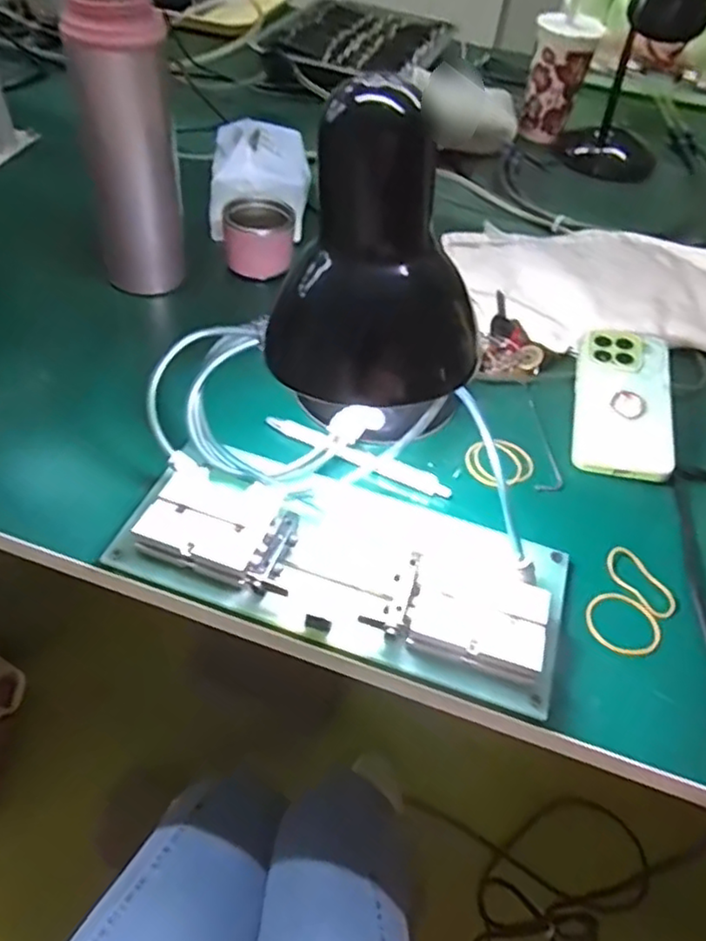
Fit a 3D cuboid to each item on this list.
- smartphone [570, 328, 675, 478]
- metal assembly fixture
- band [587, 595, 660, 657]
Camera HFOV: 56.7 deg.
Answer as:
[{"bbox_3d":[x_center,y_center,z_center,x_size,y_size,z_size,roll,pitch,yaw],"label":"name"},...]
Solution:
[{"bbox_3d":[0.223,-0.061,0.539,0.074,0.011,0.152,7,56,15],"label":"smartphone"},{"bbox_3d":[-0.005,0.054,0.418,0.278,0.035,0.118,17,49,8],"label":"metal assembly fixture"},{"bbox_3d":[0.173,0.097,0.416,0.047,0.004,0.042,26,51,16],"label":"band"}]

